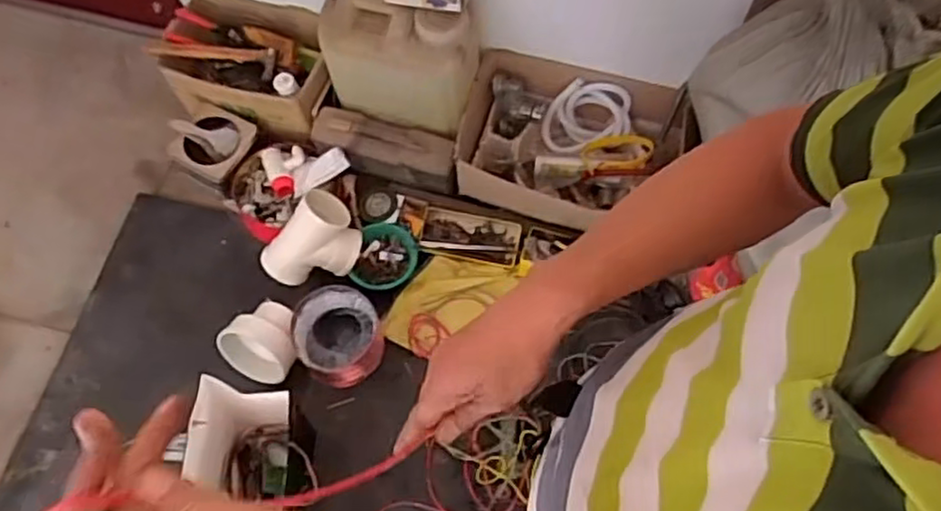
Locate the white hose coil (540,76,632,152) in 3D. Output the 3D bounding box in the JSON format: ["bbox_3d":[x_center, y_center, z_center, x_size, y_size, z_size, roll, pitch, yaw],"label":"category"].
[{"bbox_3d":[0.280,-0.352,1.713,0.227,0.172,0.073,-13,29,29],"label":"white hose coil"}]

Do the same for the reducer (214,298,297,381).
[{"bbox_3d":[-0.454,0.196,1.534,0.154,0.144,0.171,41,72,16],"label":"reducer"}]

